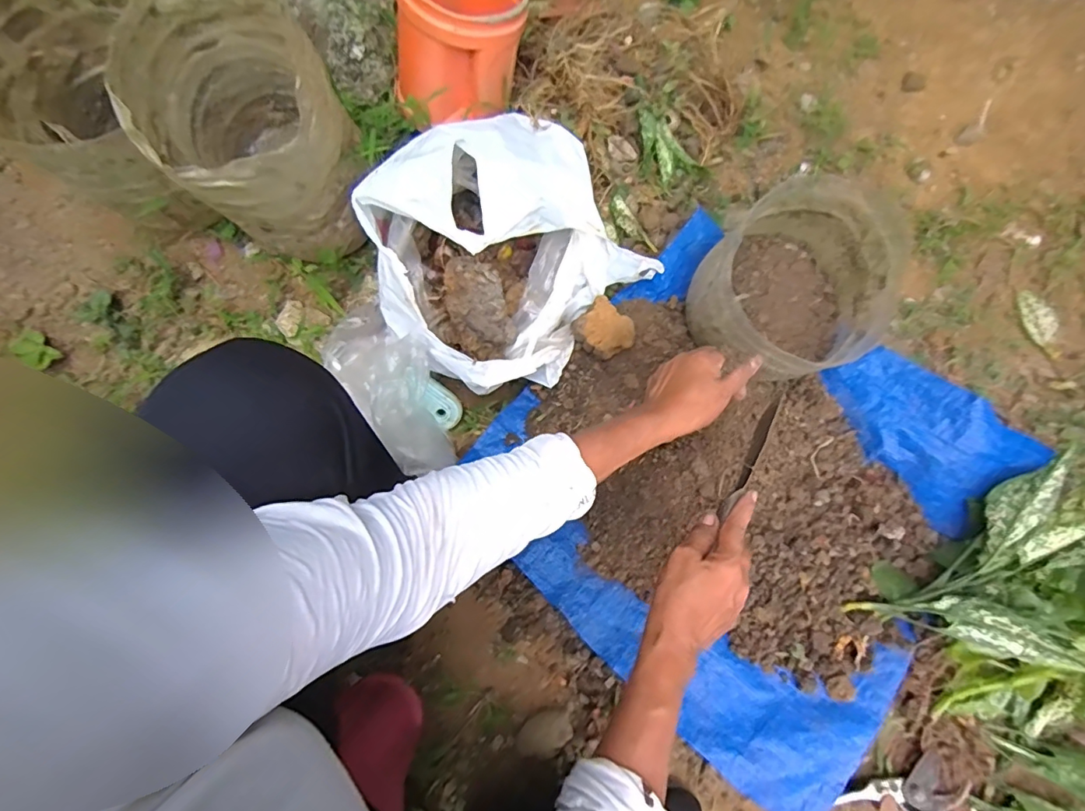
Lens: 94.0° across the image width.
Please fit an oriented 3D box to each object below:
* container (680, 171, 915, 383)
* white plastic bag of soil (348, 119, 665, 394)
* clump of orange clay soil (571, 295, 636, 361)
[{"bbox_3d":[0.276,-0.134,0.567,0.191,0.131,0.204,0,75,1],"label":"container"},{"bbox_3d":[-0.048,-0.174,0.586,0.295,0.178,0.261,-26,76,-5],"label":"white plastic bag of soil"},{"bbox_3d":[0.078,-0.092,0.646,0.064,0.044,0.070,-42,78,-9],"label":"clump of orange clay soil"}]

